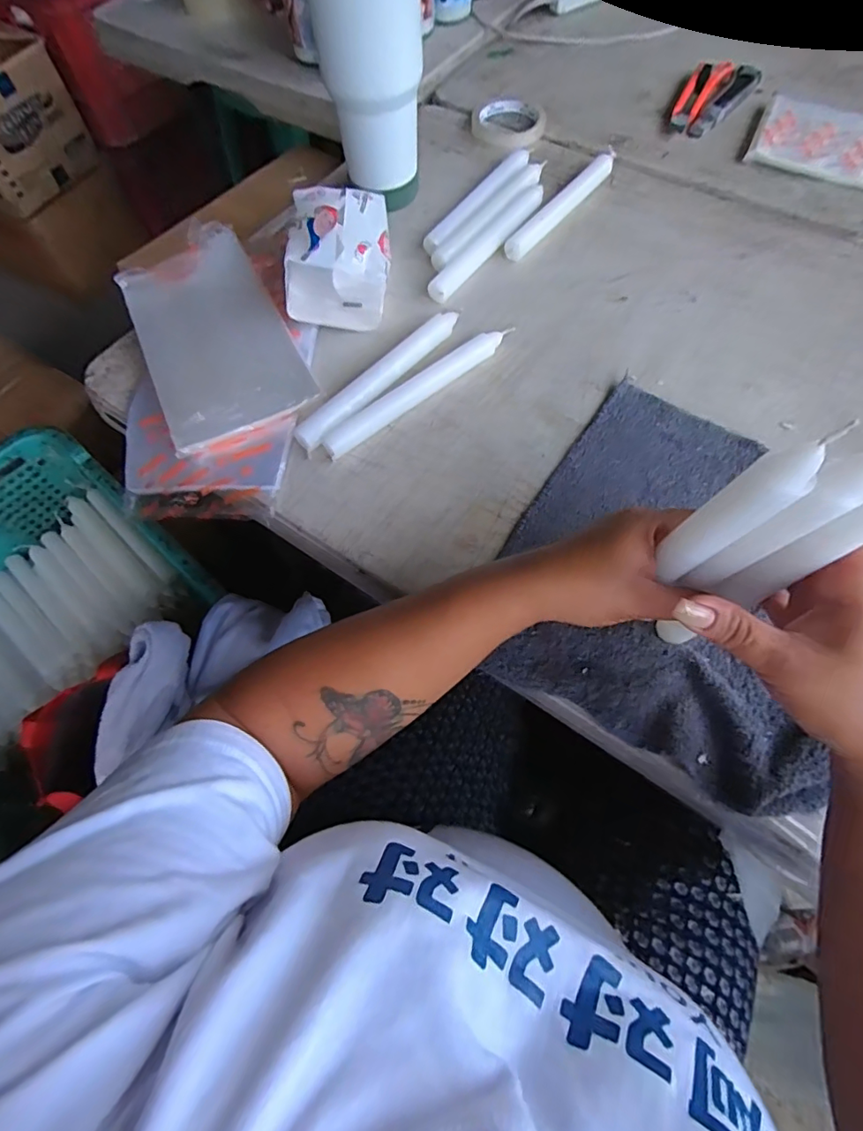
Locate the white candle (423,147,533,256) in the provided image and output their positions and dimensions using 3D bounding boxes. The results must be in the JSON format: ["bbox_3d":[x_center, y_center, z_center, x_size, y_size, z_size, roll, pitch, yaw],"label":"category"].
[{"bbox_3d":[0.057,-0.410,0.585,0.026,0.019,0.210,31,70,16],"label":"white candle"}]

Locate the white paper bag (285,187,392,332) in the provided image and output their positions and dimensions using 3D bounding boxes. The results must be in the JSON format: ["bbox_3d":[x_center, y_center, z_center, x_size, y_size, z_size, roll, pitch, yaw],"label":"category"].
[{"bbox_3d":[-0.087,-0.298,0.497,0.091,0.071,0.110,-2,65,2],"label":"white paper bag"}]

